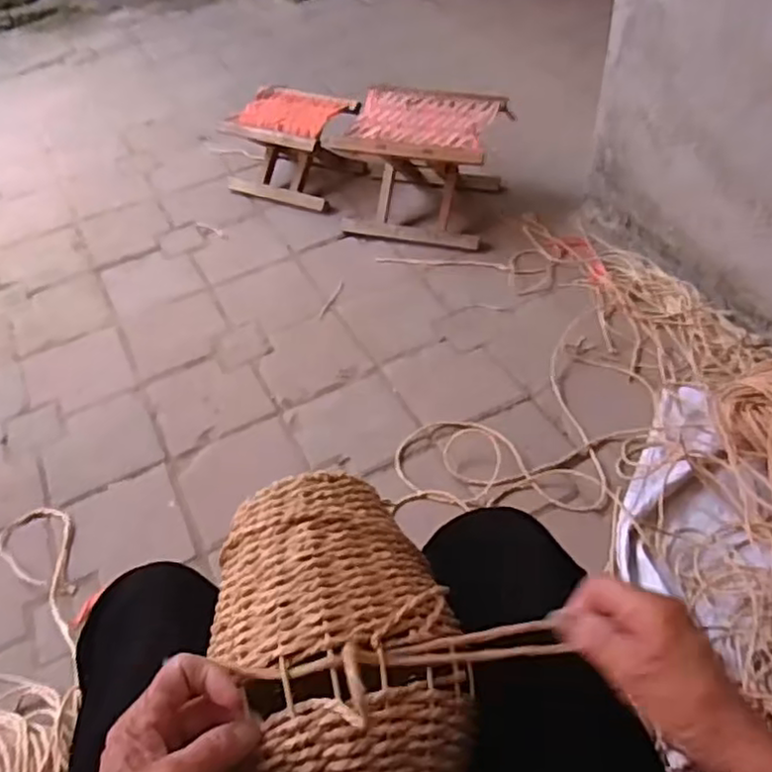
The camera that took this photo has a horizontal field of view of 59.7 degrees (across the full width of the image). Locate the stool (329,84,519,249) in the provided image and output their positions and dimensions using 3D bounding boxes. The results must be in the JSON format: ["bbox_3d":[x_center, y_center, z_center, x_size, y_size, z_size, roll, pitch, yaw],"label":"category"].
[{"bbox_3d":[0.086,-0.505,1.546,0.332,0.238,0.299,16,51,17],"label":"stool"}]

